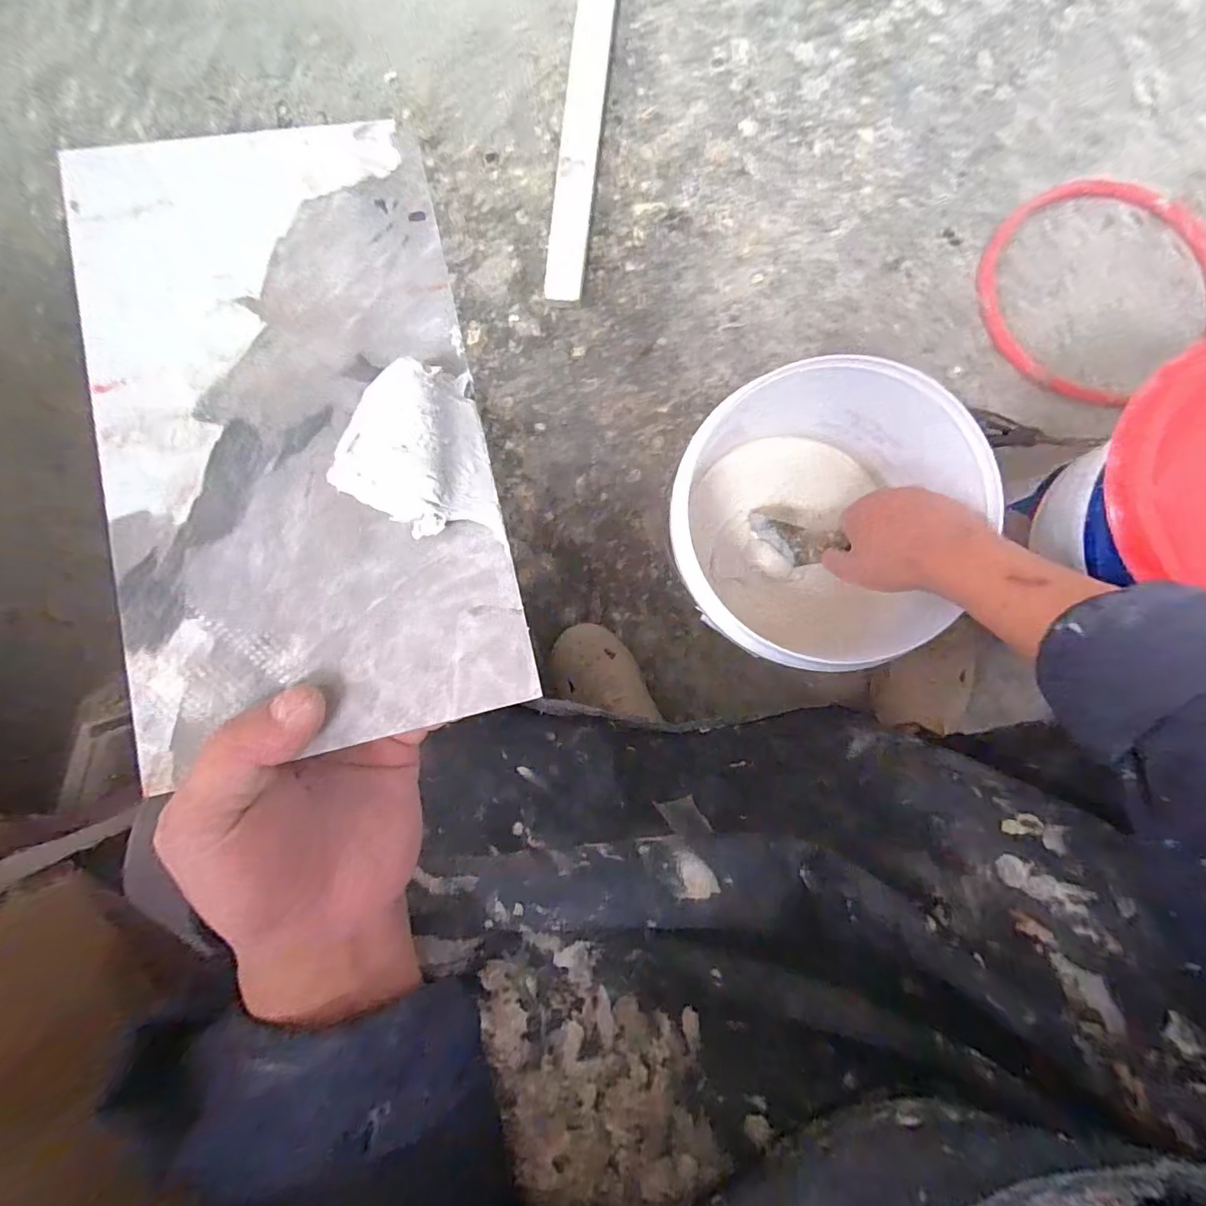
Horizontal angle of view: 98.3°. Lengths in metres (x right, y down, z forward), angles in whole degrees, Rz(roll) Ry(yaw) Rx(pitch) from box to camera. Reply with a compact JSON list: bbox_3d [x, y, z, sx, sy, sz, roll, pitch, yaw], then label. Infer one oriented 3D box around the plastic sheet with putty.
[{"bbox_3d":[-0.126,-0.076,0.209,0.147,0.023,0.261,-12,84,-9],"label":"plastic sheet with putty"}]

